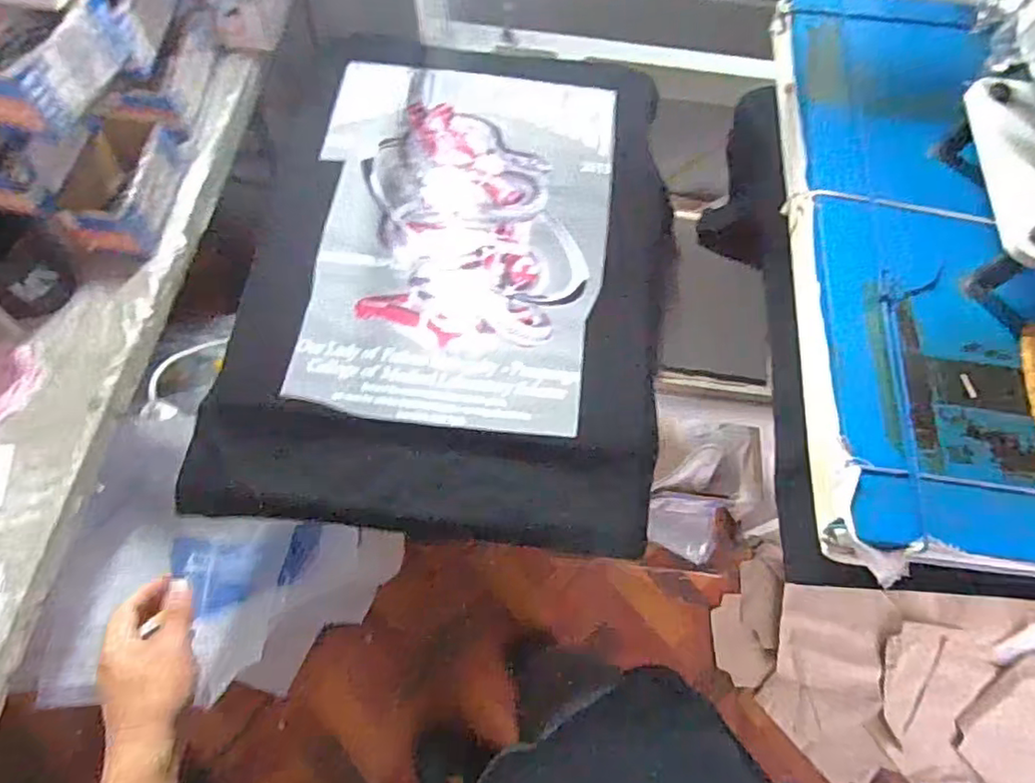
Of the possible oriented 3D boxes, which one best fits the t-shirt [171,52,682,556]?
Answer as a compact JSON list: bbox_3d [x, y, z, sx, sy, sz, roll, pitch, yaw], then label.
[{"bbox_3d":[-0.057,-0.144,0.674,0.435,0.065,0.590,8,66,0],"label":"t-shirt"}]

